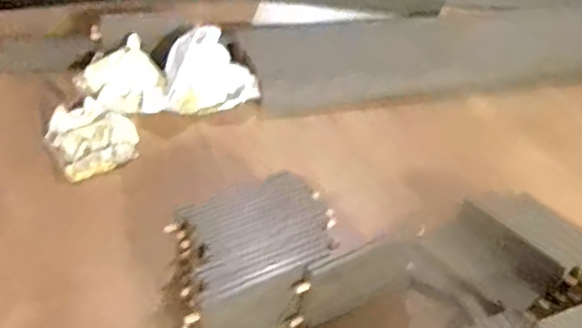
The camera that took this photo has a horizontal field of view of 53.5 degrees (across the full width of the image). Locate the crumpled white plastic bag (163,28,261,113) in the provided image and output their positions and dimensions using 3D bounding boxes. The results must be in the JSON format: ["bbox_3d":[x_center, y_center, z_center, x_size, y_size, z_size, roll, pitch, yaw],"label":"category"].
[{"bbox_3d":[-0.138,-0.157,0.967,0.159,0.120,0.083,-13,44,-21],"label":"crumpled white plastic bag"}]

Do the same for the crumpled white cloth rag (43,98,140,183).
[{"bbox_3d":[-0.299,-0.043,0.866,0.120,0.041,0.117,-23,48,-30],"label":"crumpled white cloth rag"}]

